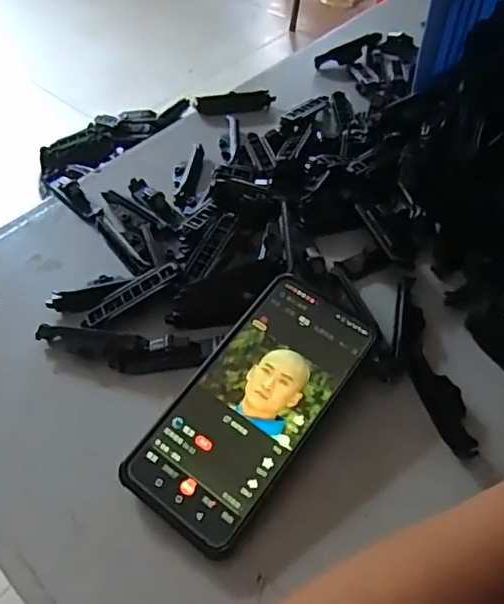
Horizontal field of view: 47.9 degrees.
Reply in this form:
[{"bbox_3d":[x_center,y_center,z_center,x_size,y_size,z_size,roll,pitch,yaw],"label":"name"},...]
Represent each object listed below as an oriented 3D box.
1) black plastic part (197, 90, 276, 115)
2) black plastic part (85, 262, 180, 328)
[{"bbox_3d":[-0.016,-0.204,0.580,0.077,0.016,0.017,-12,52,-6],"label":"black plastic part"},{"bbox_3d":[-0.088,-0.006,0.409,0.076,0.005,0.016,-32,55,-3],"label":"black plastic part"}]

